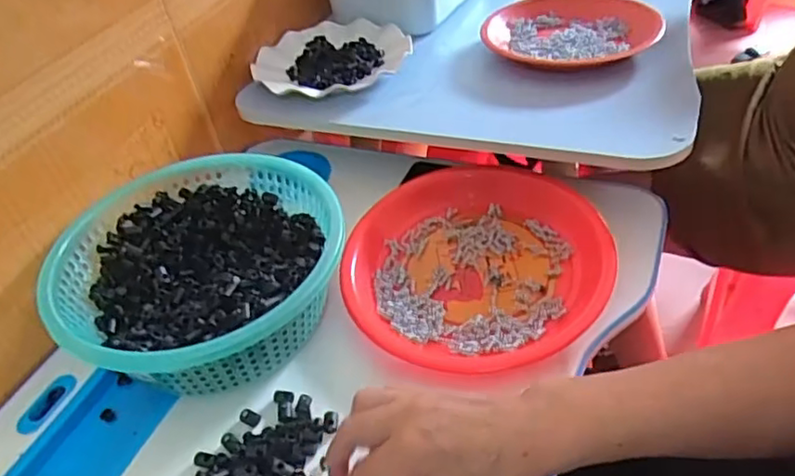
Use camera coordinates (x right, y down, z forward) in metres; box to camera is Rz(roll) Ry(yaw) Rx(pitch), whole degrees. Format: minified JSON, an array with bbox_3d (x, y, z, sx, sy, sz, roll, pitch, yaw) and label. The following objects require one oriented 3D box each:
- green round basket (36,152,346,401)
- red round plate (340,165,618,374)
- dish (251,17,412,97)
[{"bbox_3d":[-0.164,0.027,0.538,0.225,0.075,0.226,-5,42,5],"label":"green round basket"},{"bbox_3d":[0.063,0.018,0.553,0.218,0.031,0.213,-5,42,5],"label":"red round plate"},{"bbox_3d":[-0.079,-0.220,0.778,0.189,0.024,0.182,-5,42,5],"label":"dish"}]

